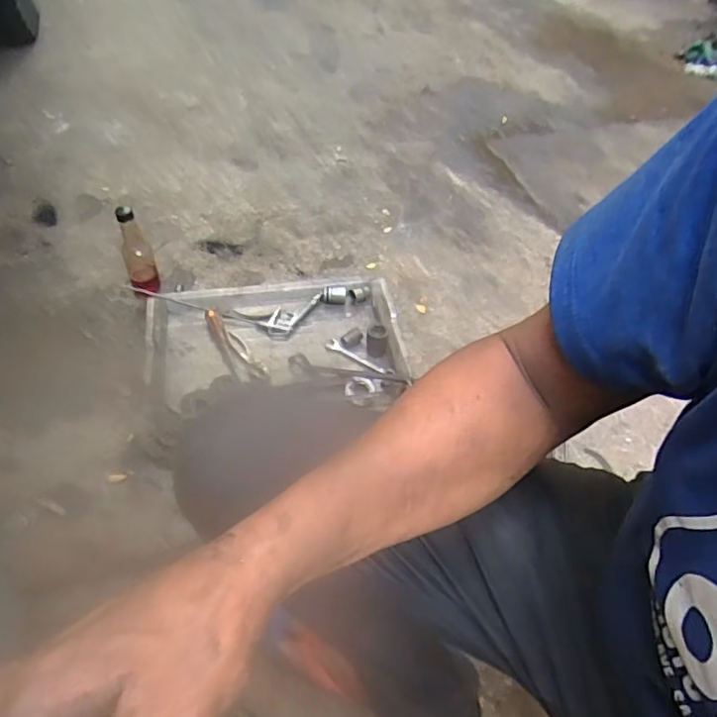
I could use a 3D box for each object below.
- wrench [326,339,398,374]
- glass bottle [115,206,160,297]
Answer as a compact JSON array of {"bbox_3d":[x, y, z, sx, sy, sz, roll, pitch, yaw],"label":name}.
[{"bbox_3d":[0.004,-0.003,1.046,0.144,0.009,0.033,27,51,18],"label":"wrench"},{"bbox_3d":[-0.424,-0.203,1.084,0.054,0.187,0.047,-14,50,-18],"label":"glass bottle"}]

